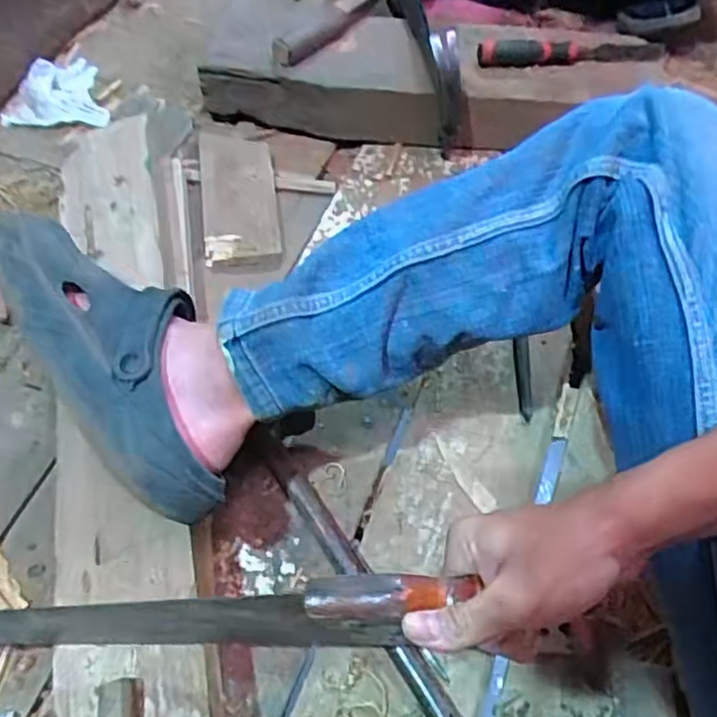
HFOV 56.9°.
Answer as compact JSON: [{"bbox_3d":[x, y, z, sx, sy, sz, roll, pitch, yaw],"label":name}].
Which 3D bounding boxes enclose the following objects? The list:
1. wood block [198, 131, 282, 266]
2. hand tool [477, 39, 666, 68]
[{"bbox_3d":[-0.147,-0.204,0.814,0.090,0.026,0.216,-6,59,-8],"label":"wood block"},{"bbox_3d":[0.270,-0.385,0.838,0.233,0.021,0.033,2,56,0],"label":"hand tool"}]

